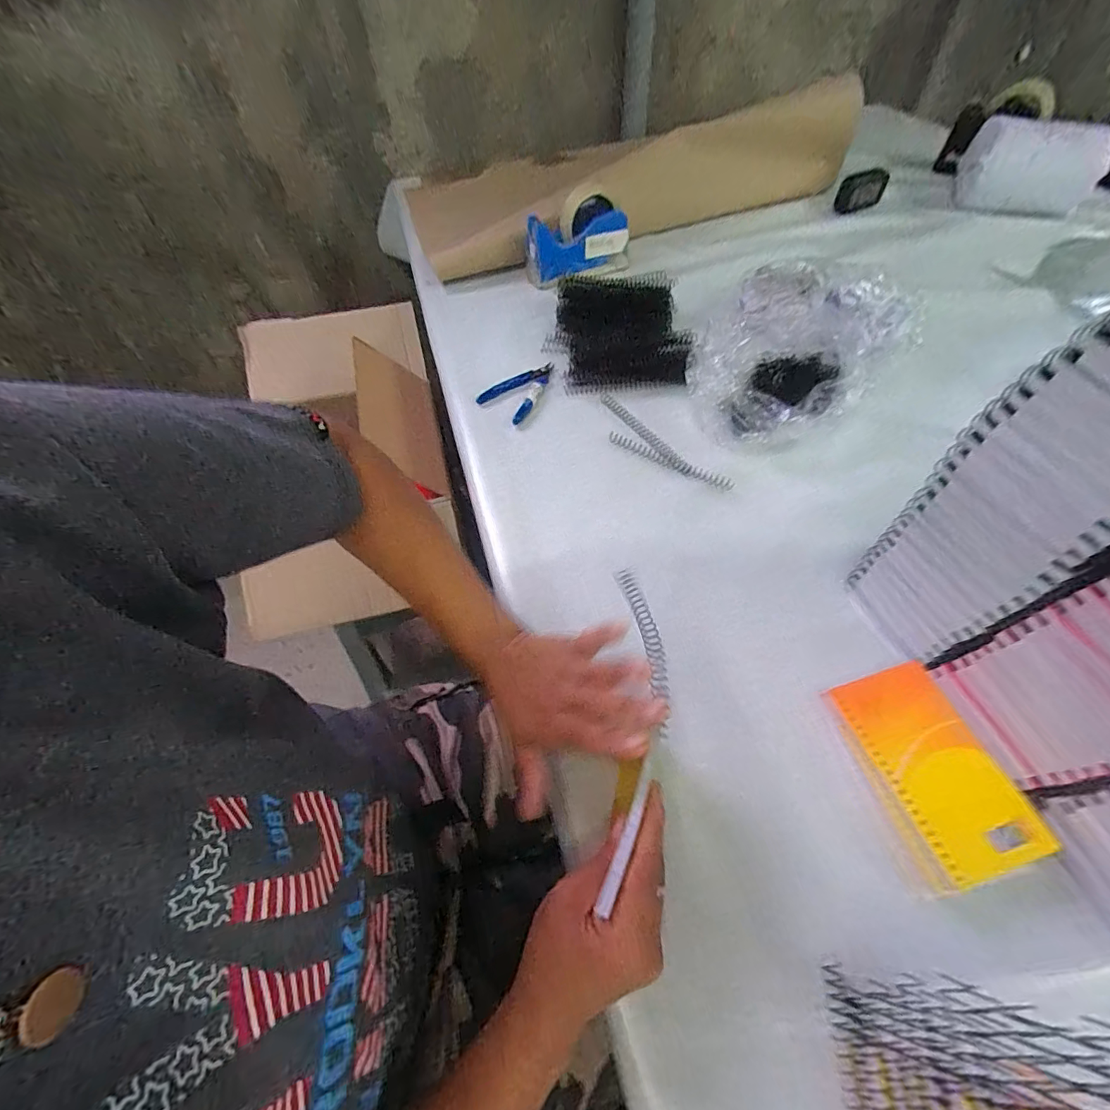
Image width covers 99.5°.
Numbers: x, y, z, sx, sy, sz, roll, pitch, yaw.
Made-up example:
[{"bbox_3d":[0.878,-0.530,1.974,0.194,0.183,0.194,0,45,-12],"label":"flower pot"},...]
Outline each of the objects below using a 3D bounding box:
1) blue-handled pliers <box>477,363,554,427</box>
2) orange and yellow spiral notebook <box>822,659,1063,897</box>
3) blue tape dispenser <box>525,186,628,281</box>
[{"bbox_3d":[-0.042,-0.217,0.611,0.066,0.010,0.110,29,63,20],"label":"blue-handled pliers"},{"bbox_3d":[0.263,0.153,0.338,0.089,0.028,0.129,-15,57,-7],"label":"orange and yellow spiral notebook"},{"bbox_3d":[0.037,-0.495,0.733,0.158,0.100,0.053,-24,59,-13],"label":"blue tape dispenser"}]

